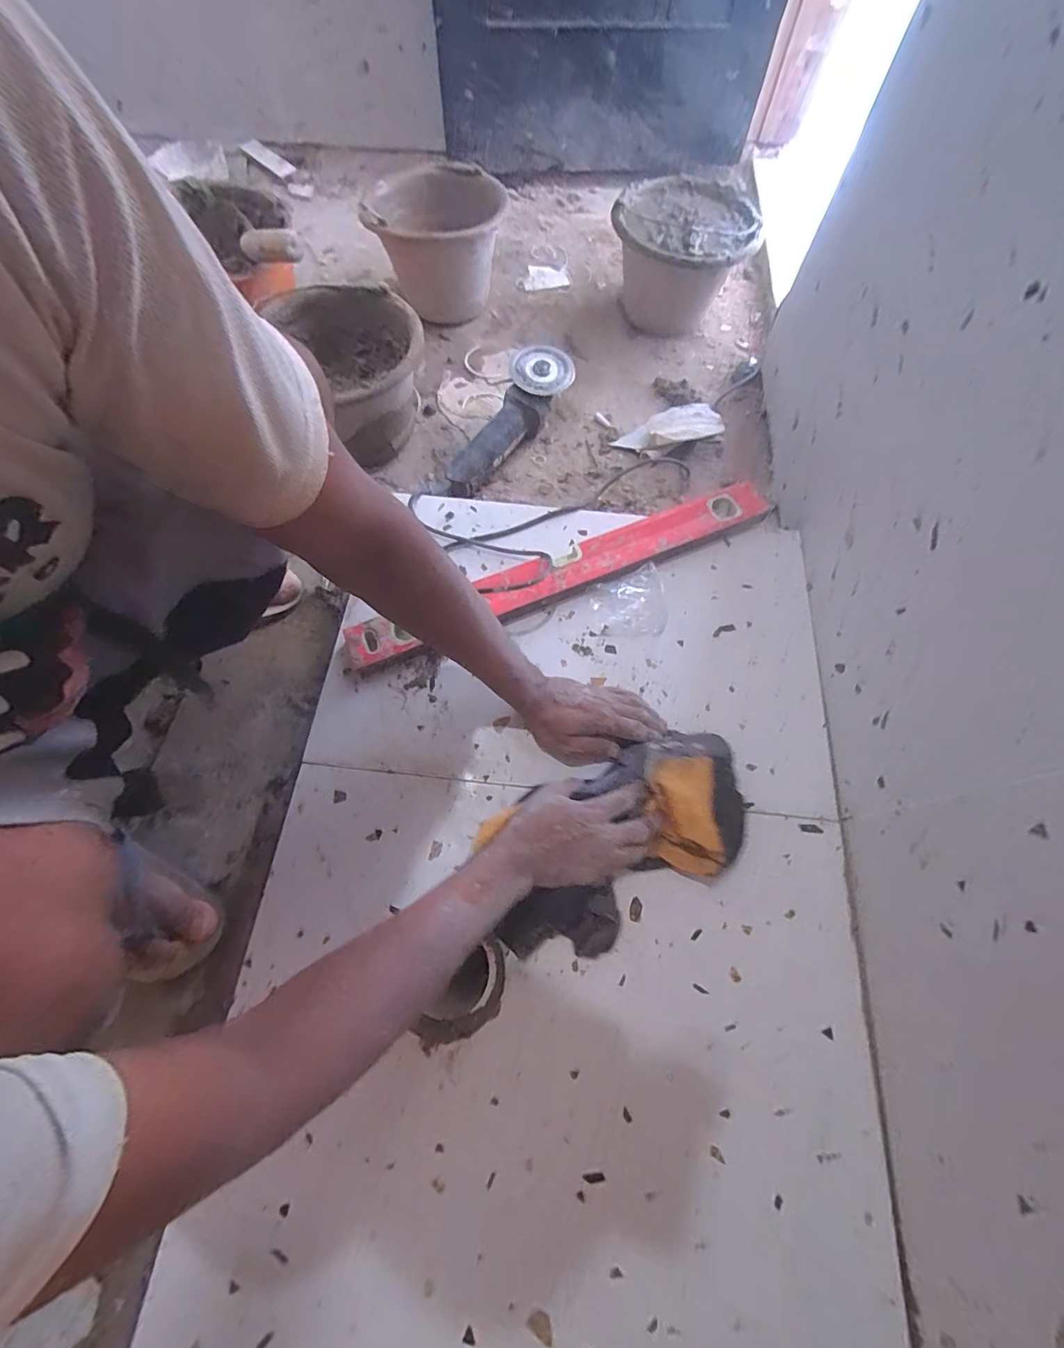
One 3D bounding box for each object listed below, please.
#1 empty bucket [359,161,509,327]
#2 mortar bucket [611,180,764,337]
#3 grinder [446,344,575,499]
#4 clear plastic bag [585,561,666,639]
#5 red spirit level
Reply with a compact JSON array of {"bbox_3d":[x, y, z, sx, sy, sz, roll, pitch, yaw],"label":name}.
[{"bbox_3d":[-0.169,-0.781,0.926,0.228,0.171,0.265,0,66,-2],"label":"empty bucket"},{"bbox_3d":[0.277,-0.786,0.946,0.231,0.179,0.231,1,66,-1],"label":"mortar bucket"},{"bbox_3d":[-0.039,-0.406,0.816,0.102,0.099,0.299,30,69,11],"label":"grinder"},{"bbox_3d":[0.125,-0.089,0.625,0.092,0.031,0.088,-16,68,-8],"label":"clear plastic bag"},{"bbox_3d":[0.052,-0.135,0.643,0.587,0.032,0.060,-23,69,-10],"label":"red spirit level"}]

